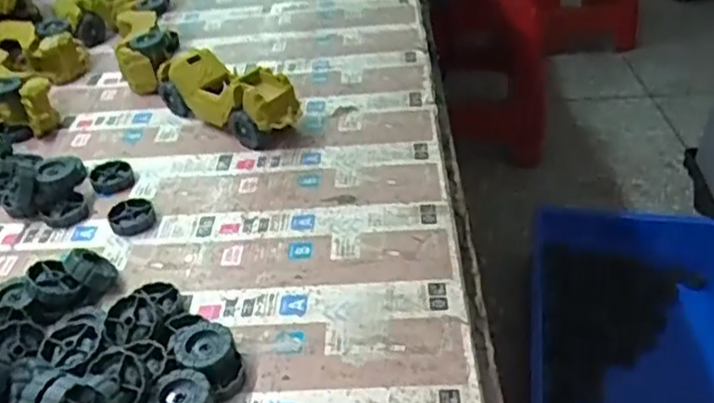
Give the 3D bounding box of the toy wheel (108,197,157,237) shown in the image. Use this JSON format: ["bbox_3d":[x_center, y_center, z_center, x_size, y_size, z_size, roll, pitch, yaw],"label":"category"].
[{"bbox_3d":[-0.195,0.013,0.583,0.038,0.011,0.040,-4,39,4],"label":"toy wheel"}]

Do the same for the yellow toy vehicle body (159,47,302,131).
[{"bbox_3d":[-0.129,-0.107,0.683,0.166,0.063,0.047,25,49,33],"label":"yellow toy vehicle body"}]

